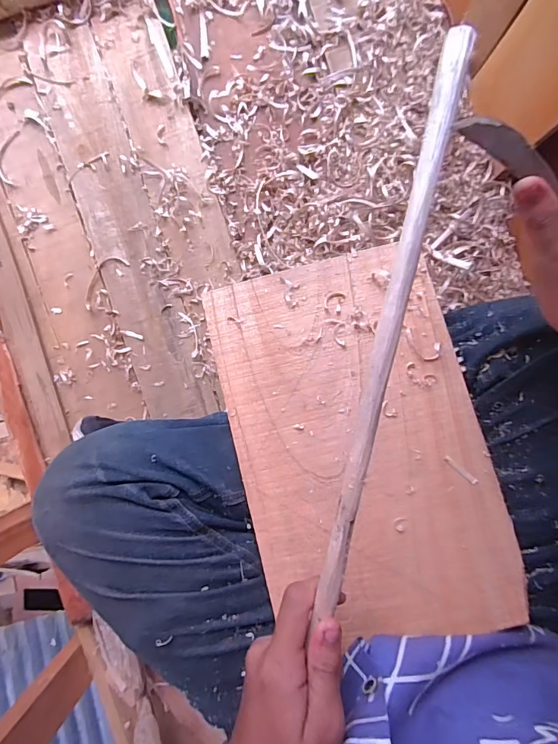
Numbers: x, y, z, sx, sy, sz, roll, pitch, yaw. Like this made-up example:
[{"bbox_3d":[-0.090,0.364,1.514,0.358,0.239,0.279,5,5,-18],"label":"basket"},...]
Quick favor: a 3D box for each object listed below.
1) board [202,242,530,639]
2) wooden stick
[{"bbox_3d":[0.065,0.054,0.357,0.199,0.006,0.310,-14,80,3],"label":"board"},{"bbox_3d":[0.060,-0.013,0.237,0.014,0.007,0.325,12,97,2],"label":"wooden stick"}]

